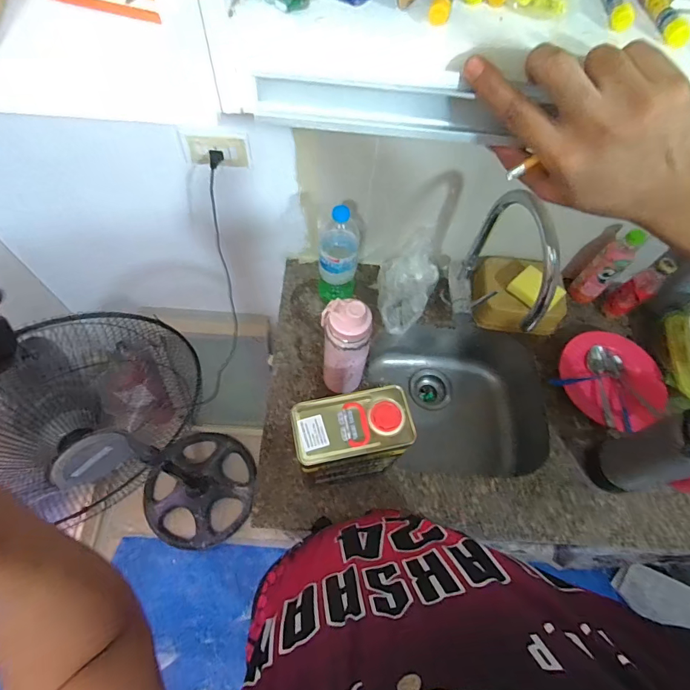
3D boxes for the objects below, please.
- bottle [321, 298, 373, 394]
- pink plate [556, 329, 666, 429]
[{"bbox_3d":[-0.001,0.015,0.755,0.084,0.263,0.072,6,63,0],"label":"bottle"},{"bbox_3d":[0.559,0.067,0.888,0.202,0.052,0.217,1,63,-3],"label":"pink plate"}]

